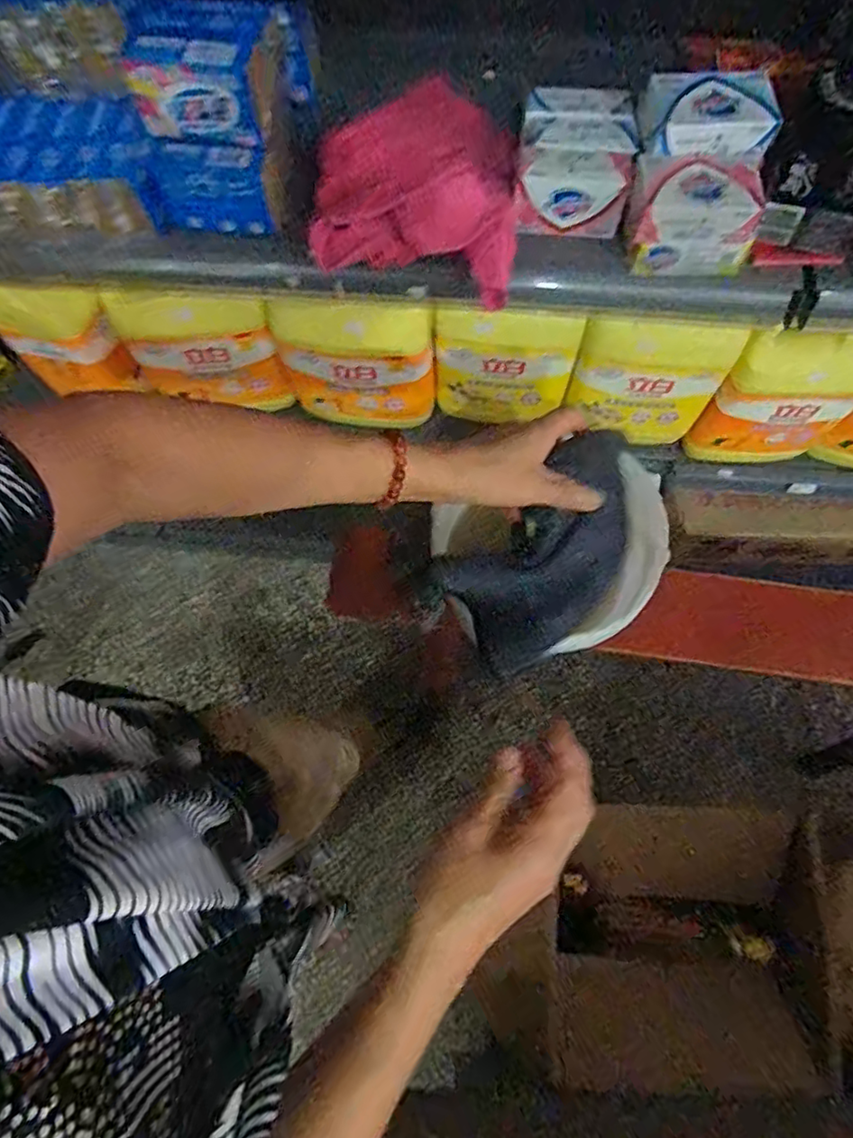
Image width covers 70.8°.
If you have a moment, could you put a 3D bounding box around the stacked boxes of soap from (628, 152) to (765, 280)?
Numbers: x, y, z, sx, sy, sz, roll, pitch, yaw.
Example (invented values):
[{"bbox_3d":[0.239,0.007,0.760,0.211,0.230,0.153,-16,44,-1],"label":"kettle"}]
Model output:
[{"bbox_3d":[0.227,-0.307,0.526,0.115,0.074,0.066,2,71,1],"label":"stacked boxes of soap"}]

